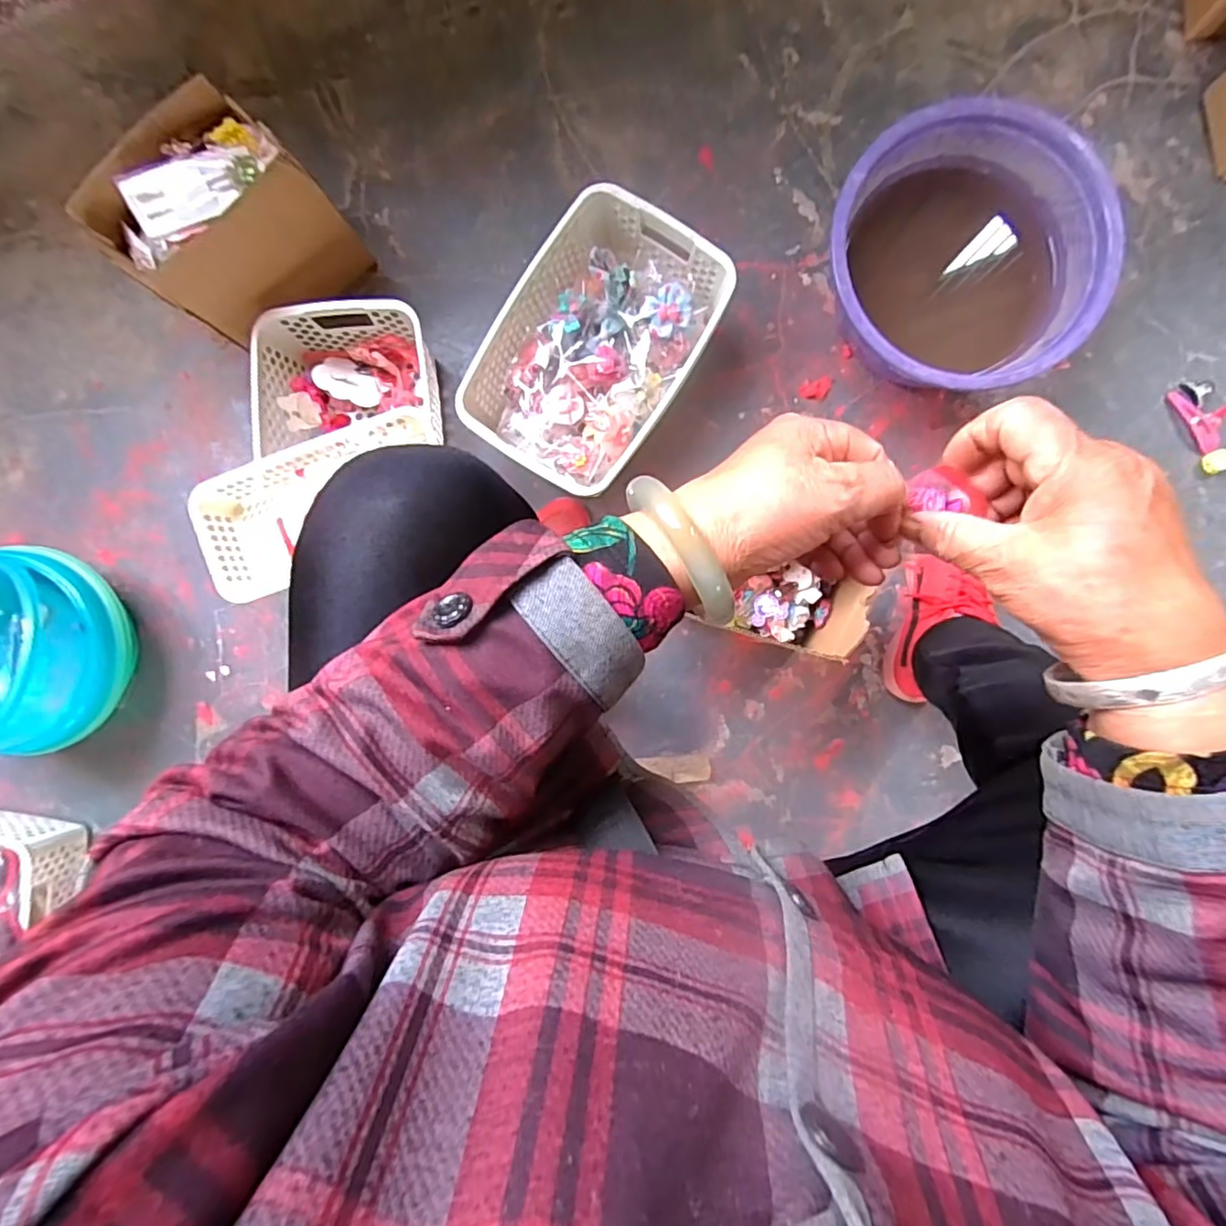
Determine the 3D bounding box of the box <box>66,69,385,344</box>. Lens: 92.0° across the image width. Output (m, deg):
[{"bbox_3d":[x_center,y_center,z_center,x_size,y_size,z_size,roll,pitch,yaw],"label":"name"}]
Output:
[{"bbox_3d":[-0.409,-0.407,0.650,0.198,0.179,0.141,-44,89,1],"label":"box"}]

